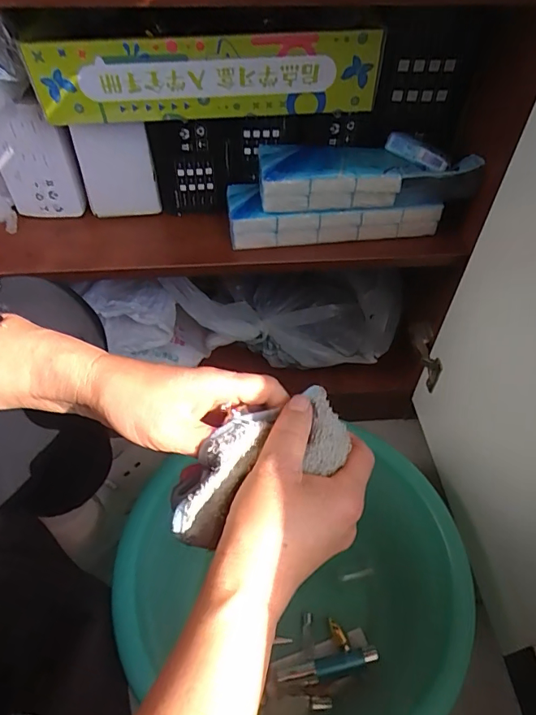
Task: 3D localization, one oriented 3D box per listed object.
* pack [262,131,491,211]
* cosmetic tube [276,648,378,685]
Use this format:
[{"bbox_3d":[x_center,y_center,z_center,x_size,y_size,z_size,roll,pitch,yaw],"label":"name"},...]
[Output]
[{"bbox_3d":[0.113,-0.209,0.536,0.243,0.047,0.071,-3,50,-3],"label":"pack"},{"bbox_3d":[0.072,0.368,0.557,0.120,0.015,0.019,-20,51,7],"label":"cosmetic tube"}]

